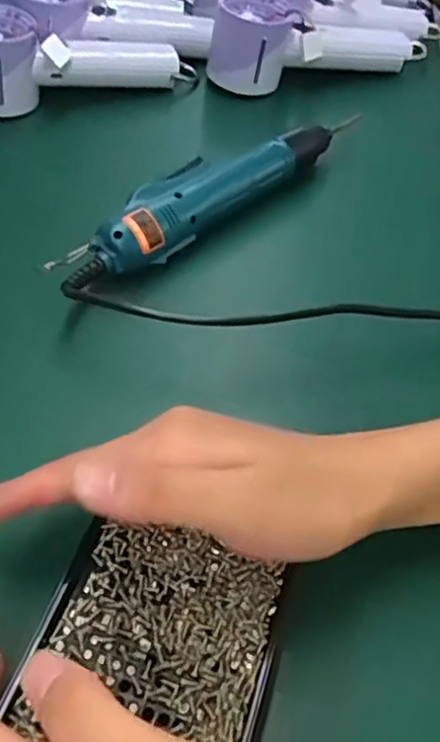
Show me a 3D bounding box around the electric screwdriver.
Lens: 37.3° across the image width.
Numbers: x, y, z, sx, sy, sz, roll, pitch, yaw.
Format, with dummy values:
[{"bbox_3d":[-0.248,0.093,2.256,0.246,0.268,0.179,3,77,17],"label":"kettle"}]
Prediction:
[{"bbox_3d":[-0.006,-0.113,0.436,0.044,0.045,0.253,36,59,26],"label":"electric screwdriver"}]

